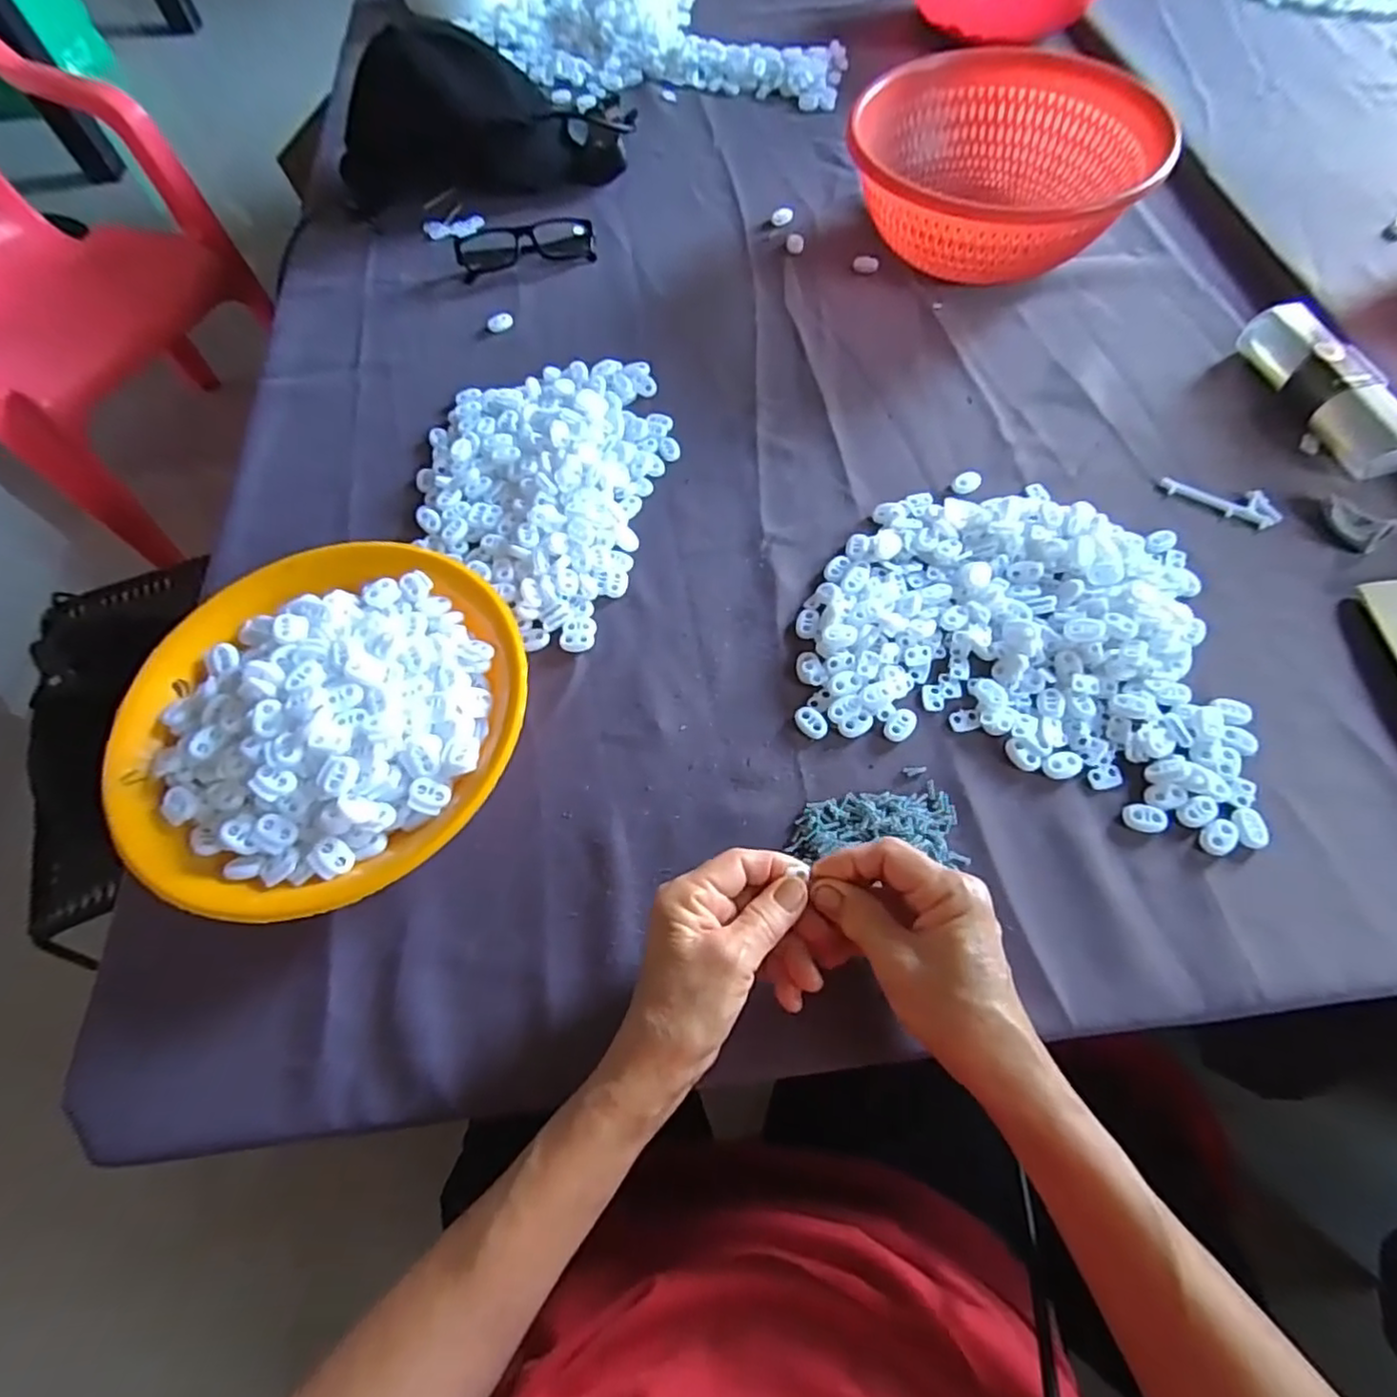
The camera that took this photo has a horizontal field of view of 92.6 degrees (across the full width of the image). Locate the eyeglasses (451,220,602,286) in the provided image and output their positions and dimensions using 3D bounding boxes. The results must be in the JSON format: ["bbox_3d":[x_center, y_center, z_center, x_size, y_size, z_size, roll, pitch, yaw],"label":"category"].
[{"bbox_3d":[-0.163,-0.432,0.639,0.130,0.030,0.031,-17,64,-6],"label":"eyeglasses"}]

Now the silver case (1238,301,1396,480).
[{"bbox_3d":[0.477,-0.237,0.507,0.048,0.037,0.161,-14,63,-4],"label":"silver case"}]

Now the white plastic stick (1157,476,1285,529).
[{"bbox_3d":[0.377,-0.145,0.481,0.078,0.005,0.026,30,68,16],"label":"white plastic stick"}]

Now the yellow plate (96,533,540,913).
[{"bbox_3d":[-0.225,0.005,0.406,0.232,0.054,0.235,-1,63,2],"label":"yellow plate"}]

